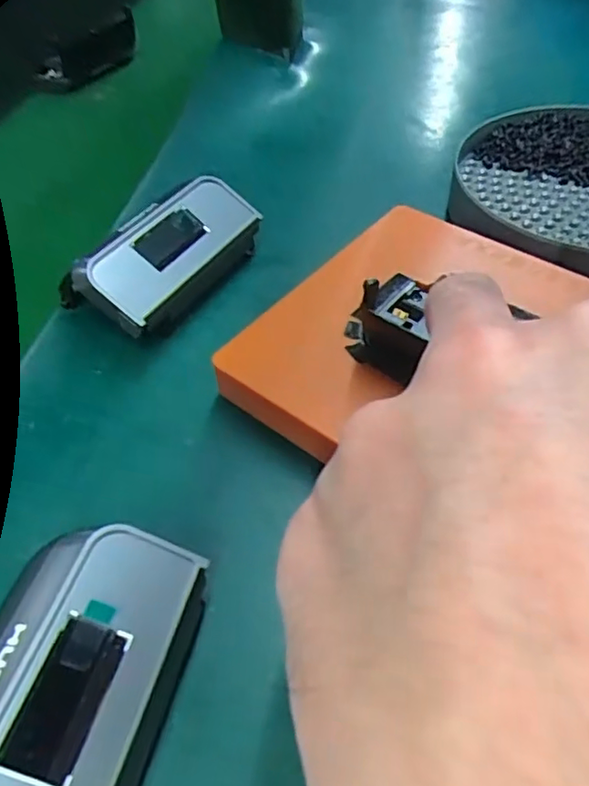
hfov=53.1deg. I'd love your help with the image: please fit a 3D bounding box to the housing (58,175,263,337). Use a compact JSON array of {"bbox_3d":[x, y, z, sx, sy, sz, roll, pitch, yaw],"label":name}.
[{"bbox_3d":[-0.047,-0.049,0.223,0.033,0.029,0.083,28,58,18],"label":"housing"}]

